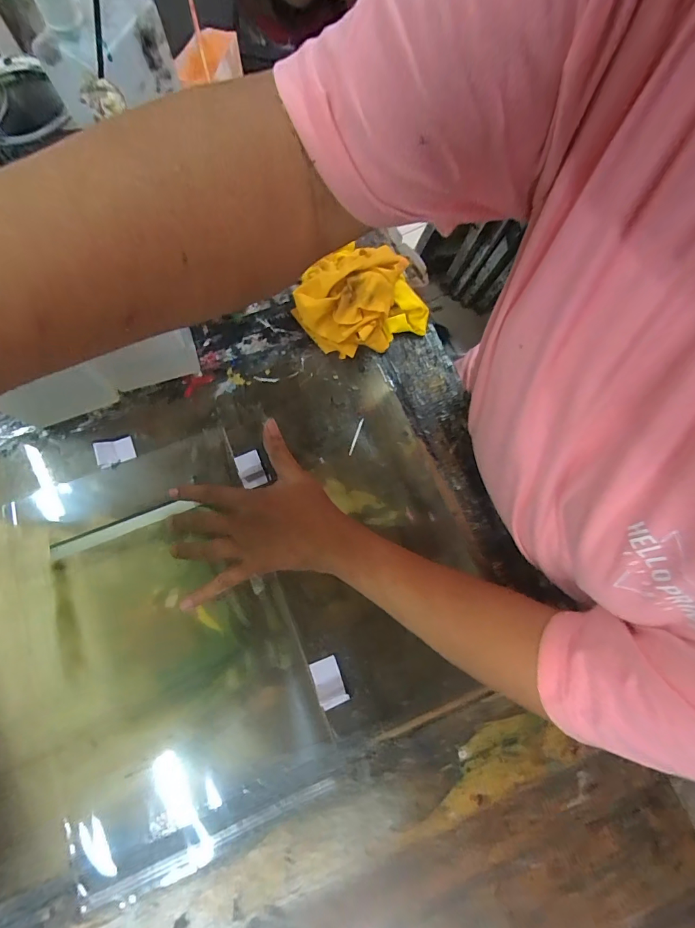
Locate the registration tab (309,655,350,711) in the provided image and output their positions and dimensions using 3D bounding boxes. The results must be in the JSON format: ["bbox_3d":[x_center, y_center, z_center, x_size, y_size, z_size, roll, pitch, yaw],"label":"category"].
[{"bbox_3d":[-0.019,0.214,0.391,0.028,0.008,0.043,-20,76,-7],"label":"registration tab"}]

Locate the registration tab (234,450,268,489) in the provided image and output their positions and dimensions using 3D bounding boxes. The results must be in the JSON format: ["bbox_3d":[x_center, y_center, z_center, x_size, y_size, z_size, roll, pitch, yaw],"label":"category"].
[{"bbox_3d":[-0.108,0.005,0.442,0.027,0.012,0.038,-20,76,-7],"label":"registration tab"}]

